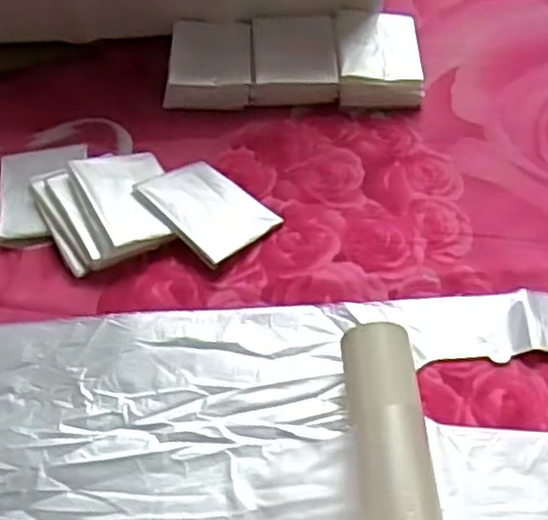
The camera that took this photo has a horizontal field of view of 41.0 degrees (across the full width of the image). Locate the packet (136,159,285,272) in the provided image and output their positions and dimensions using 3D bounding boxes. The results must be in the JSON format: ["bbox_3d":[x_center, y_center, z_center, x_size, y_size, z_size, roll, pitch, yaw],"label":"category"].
[{"bbox_3d":[-0.045,-0.035,0.495,0.083,0.008,0.060,39,54,18],"label":"packet"}]

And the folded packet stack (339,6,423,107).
[{"bbox_3d":[0.082,-0.160,0.577,0.062,0.027,0.085,-1,53,1],"label":"folded packet stack"}]

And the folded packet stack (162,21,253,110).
[{"bbox_3d":[-0.049,-0.154,0.576,0.063,0.026,0.074,1,53,3],"label":"folded packet stack"}]

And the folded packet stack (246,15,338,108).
[{"bbox_3d":[0.017,-0.158,0.581,0.066,0.028,0.073,2,53,3],"label":"folded packet stack"}]

